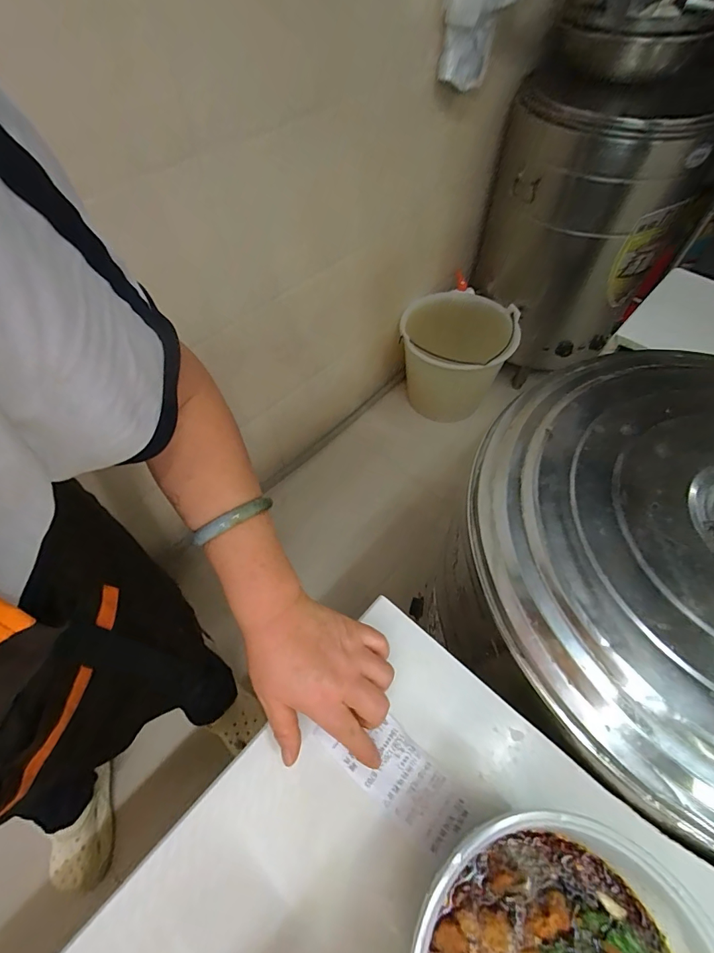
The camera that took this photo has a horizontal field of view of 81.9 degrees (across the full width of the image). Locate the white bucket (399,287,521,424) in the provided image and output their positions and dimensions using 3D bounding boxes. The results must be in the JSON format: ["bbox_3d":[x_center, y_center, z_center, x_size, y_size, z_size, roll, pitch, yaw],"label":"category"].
[{"bbox_3d":[0.347,-0.426,1.434,0.351,0.262,0.383,-1,58,1],"label":"white bucket"}]

